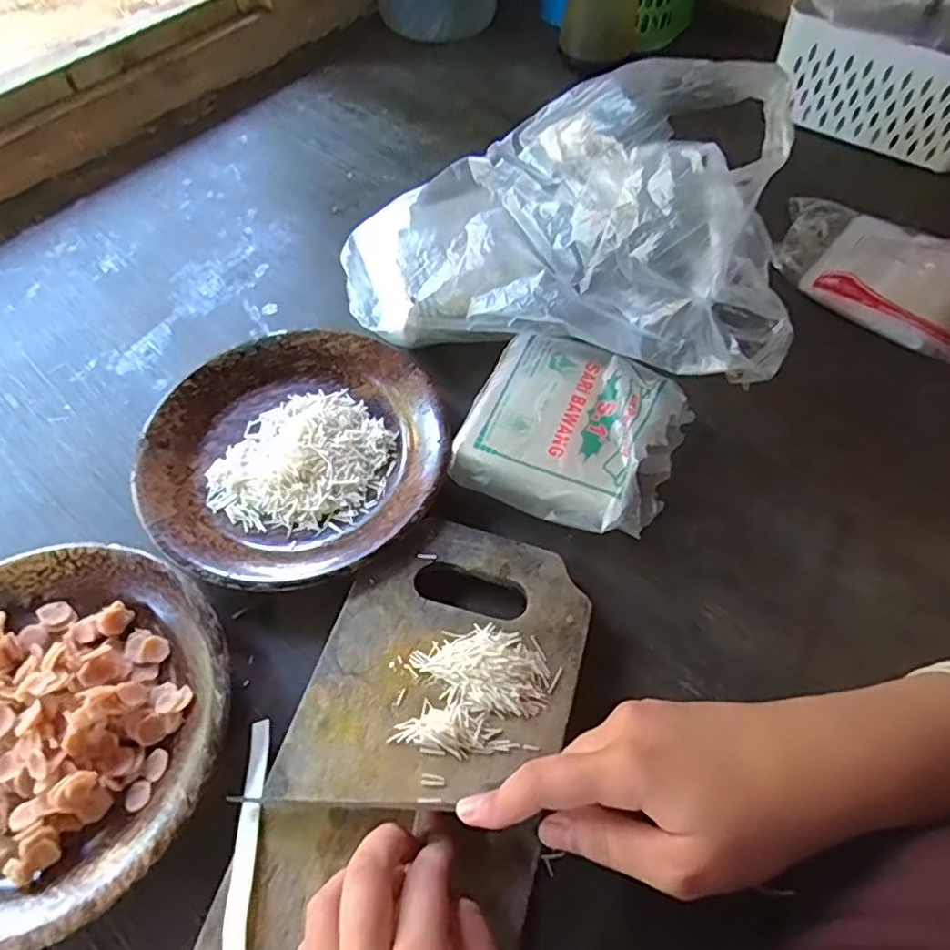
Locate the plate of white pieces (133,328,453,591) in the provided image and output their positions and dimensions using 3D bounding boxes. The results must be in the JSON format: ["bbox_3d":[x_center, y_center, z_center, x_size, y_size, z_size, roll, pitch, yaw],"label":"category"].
[{"bbox_3d":[-0.112,-0.013,0.402,0.183,0.025,0.180,0,59,0],"label":"plate of white pieces"}]

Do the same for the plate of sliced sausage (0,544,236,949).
[{"bbox_3d":[-0.216,0.125,0.313,0.180,0.031,0.179,0,59,0],"label":"plate of sliced sausage"}]

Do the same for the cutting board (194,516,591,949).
[{"bbox_3d":[-0.025,0.129,0.309,0.130,0.010,0.231,17,60,10],"label":"cutting board"}]

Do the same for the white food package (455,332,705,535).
[{"bbox_3d":[0.062,-0.029,0.397,0.129,0.054,0.114,18,61,11],"label":"white food package"}]

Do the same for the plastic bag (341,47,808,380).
[{"bbox_3d":[0.061,-0.161,0.417,0.291,0.152,0.158,18,60,10],"label":"plastic bag"}]

